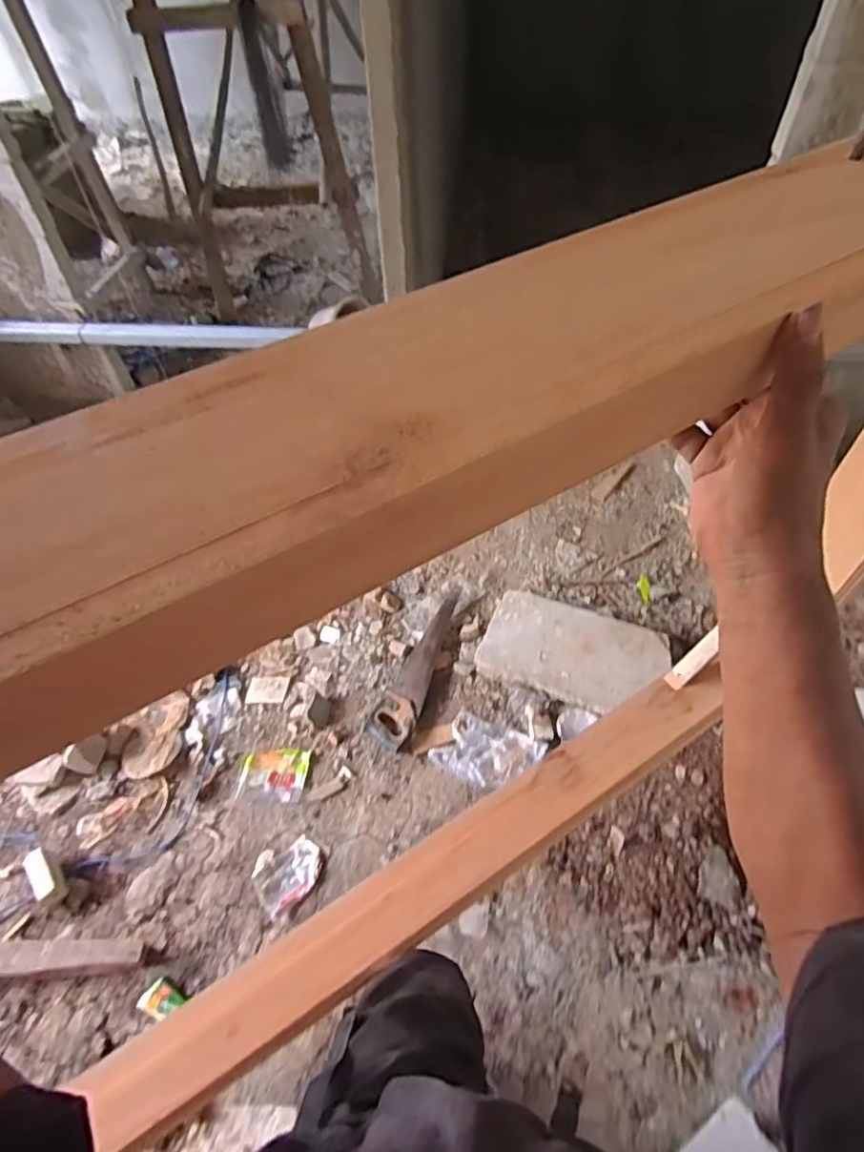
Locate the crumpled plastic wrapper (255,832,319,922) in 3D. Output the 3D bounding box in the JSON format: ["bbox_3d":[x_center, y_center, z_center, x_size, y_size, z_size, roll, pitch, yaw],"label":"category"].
[{"bbox_3d":[-0.321,0.663,1.369,0.146,0.029,0.129,-31,57,-19],"label":"crumpled plastic wrapper"}]

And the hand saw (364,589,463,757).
[{"bbox_3d":[-0.027,0.233,1.678,0.120,0.029,0.506,17,55,15],"label":"hand saw"}]

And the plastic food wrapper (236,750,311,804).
[{"bbox_3d":[-0.393,0.492,1.520,0.162,0.006,0.127,4,53,6],"label":"plastic food wrapper"}]

